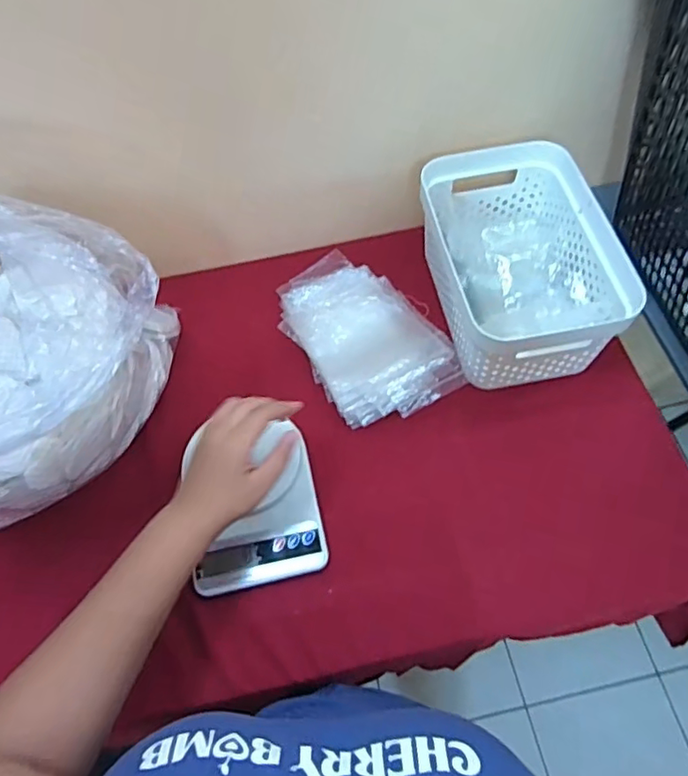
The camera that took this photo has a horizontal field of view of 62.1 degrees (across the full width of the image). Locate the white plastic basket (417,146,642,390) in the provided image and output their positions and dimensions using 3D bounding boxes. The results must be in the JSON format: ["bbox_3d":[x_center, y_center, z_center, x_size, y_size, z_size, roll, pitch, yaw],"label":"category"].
[{"bbox_3d":[0.191,-0.145,0.651,0.175,0.105,0.258,-11,62,-3],"label":"white plastic basket"}]

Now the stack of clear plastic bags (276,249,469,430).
[{"bbox_3d":[0.018,-0.068,0.672,0.145,0.043,0.252,-30,65,-12],"label":"stack of clear plastic bags"}]

